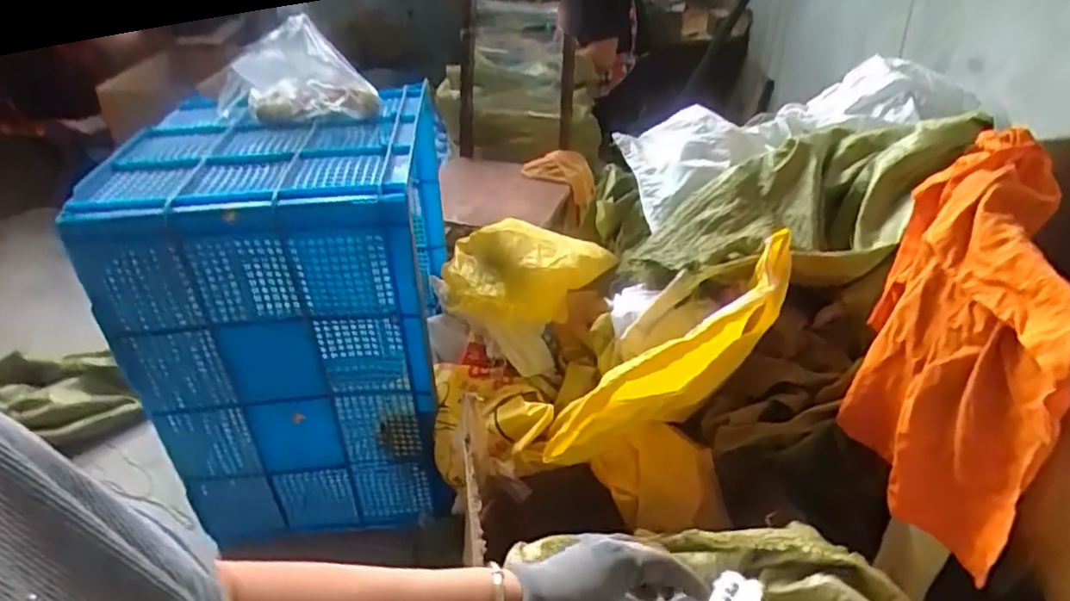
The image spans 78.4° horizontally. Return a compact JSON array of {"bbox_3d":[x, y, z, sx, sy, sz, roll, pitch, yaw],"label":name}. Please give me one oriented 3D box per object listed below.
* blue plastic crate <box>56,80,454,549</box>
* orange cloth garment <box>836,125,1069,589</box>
[{"bbox_3d":[-0.434,-0.016,1.288,0.484,0.645,0.532,-4,34,-5],"label":"blue plastic crate"},{"bbox_3d":[0.531,0.065,0.838,0.153,0.439,0.358,9,35,15],"label":"orange cloth garment"}]

